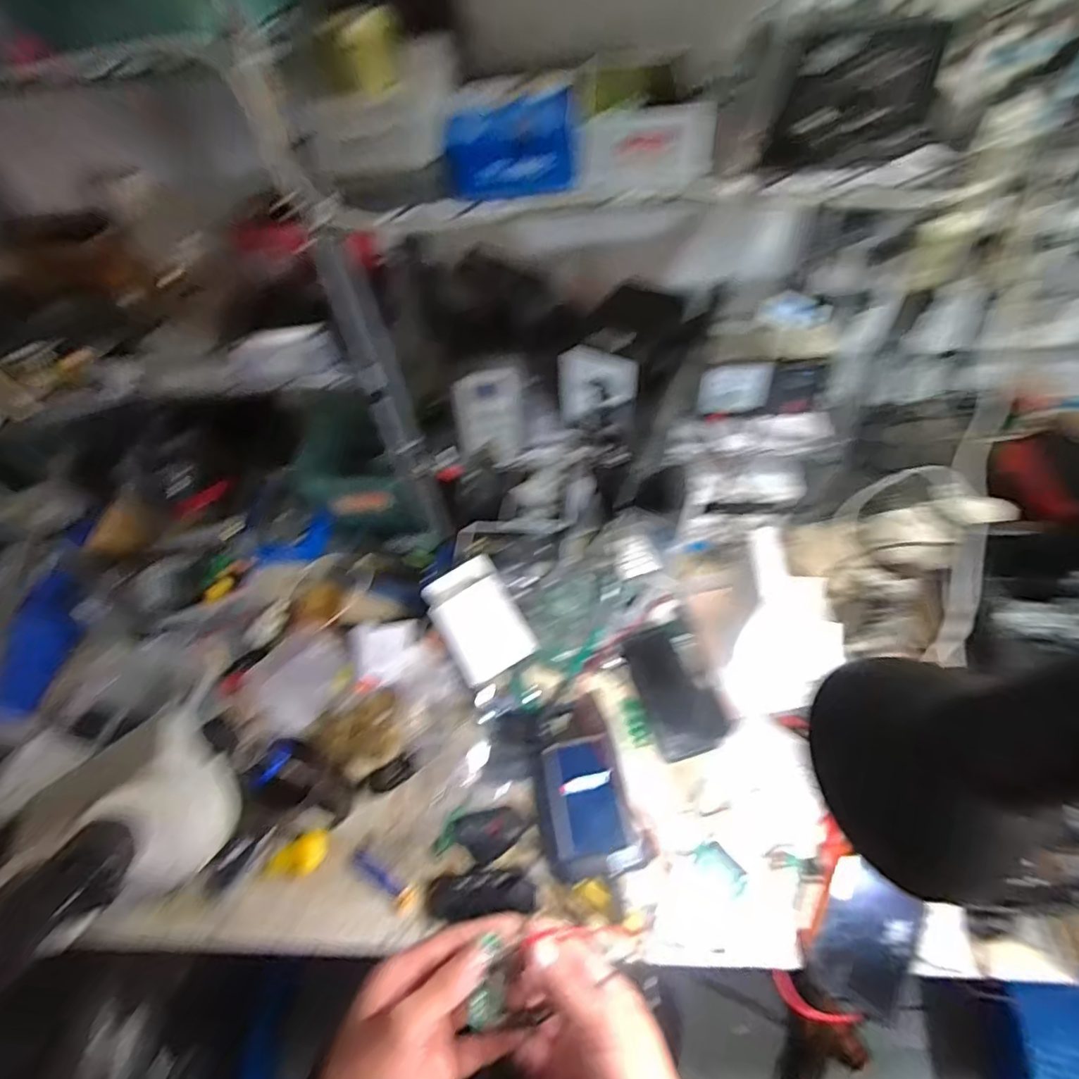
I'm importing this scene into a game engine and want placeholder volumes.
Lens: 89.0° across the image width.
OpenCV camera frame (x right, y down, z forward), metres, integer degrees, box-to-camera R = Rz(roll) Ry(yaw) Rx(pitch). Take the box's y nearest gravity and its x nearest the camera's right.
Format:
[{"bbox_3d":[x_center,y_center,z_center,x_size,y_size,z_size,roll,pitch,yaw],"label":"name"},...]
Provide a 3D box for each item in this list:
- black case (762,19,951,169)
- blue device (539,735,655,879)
[{"bbox_3d":[0.231,-0.325,0.404,0.107,0.077,0.021,-2,54,4],"label":"black case"},{"bbox_3d":[0.057,0.288,0.605,0.107,0.037,0.138,-9,54,-1],"label":"blue device"}]

